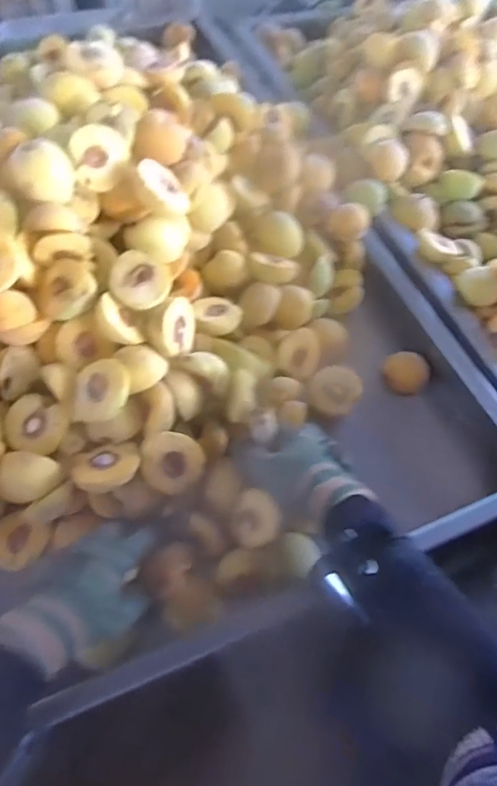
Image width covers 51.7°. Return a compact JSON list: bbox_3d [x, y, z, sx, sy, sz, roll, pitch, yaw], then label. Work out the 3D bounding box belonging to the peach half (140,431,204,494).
[{"bbox_3d":[-0.076,0.069,0.519,0.061,0.021,0.059,-4,83,-21],"label":"peach half"}]

